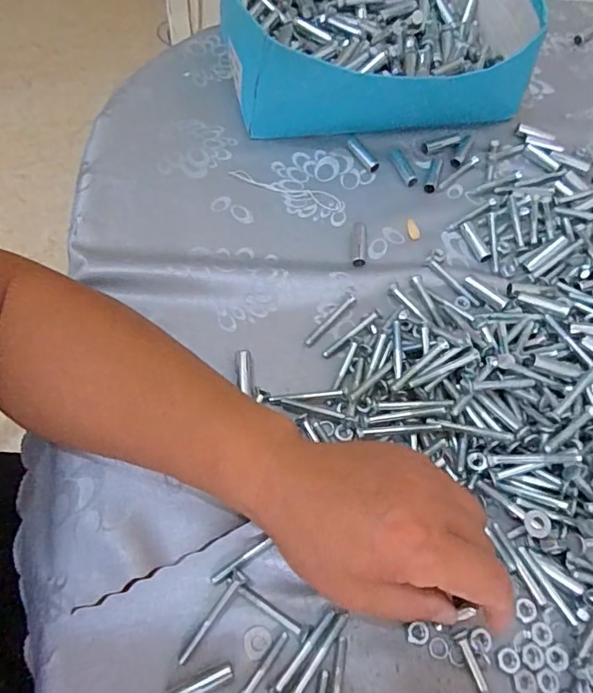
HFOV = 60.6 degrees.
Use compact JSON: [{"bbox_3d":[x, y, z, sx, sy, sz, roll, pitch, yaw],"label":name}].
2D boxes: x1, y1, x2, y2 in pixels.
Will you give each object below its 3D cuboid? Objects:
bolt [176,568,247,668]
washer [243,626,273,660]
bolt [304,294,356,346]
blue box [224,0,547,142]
[{"bbox_3d":[-0.050,0.156,0.294,0.008,0.007,0.056,35,65,15],"label":"bolt"},{"bbox_3d":[-0.023,0.170,0.292,0.016,0.004,0.016,-1,64,3],"label":"washer"},{"bbox_3d":[0.027,-0.021,0.395,0.007,0.004,0.057,39,66,17],"label":"bolt"},{"bbox_3d":[0.083,-0.327,0.518,0.301,0.090,0.264,-5,61,-6],"label":"blue box"}]

